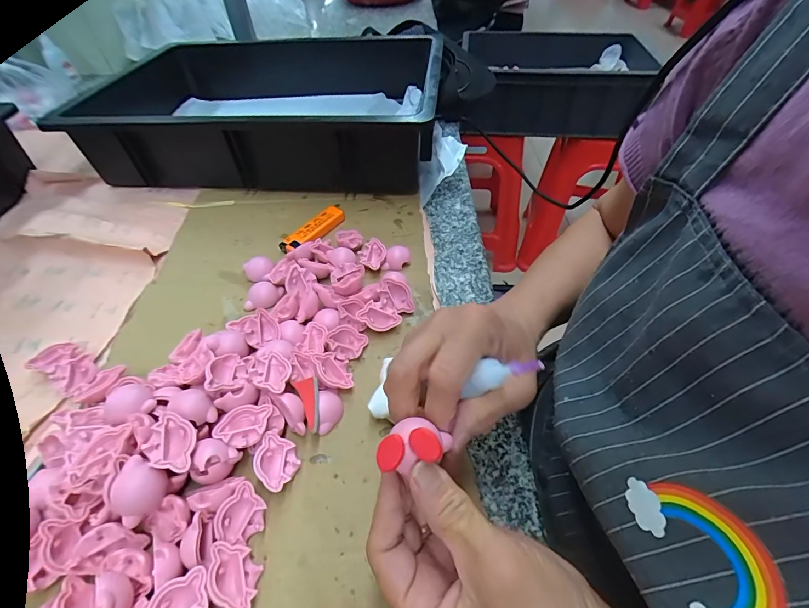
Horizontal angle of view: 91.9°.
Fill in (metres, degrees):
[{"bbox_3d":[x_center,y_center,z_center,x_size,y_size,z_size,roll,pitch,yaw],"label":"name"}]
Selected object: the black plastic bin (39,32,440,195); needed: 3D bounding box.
[{"bbox_3d":[-0.161,-0.261,0.521,0.386,0.094,0.328,4,49,5],"label":"black plastic bin"}]

